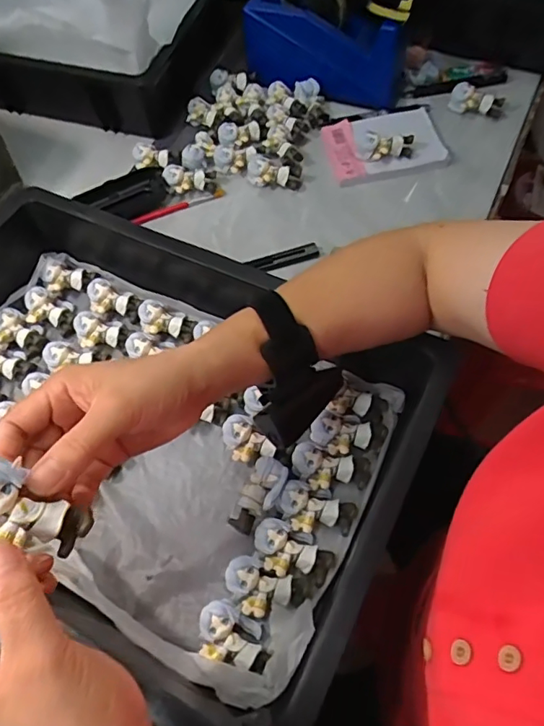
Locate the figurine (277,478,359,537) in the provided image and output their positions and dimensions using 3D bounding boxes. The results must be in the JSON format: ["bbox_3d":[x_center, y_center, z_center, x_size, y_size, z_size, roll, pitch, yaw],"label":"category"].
[{"bbox_3d":[0.035,0.115,0.408,0.061,0.023,0.038,10,62,9],"label":"figurine"}]

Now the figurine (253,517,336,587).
[{"bbox_3d":[0.016,0.146,0.400,0.062,0.021,0.037,16,64,12],"label":"figurine"}]

